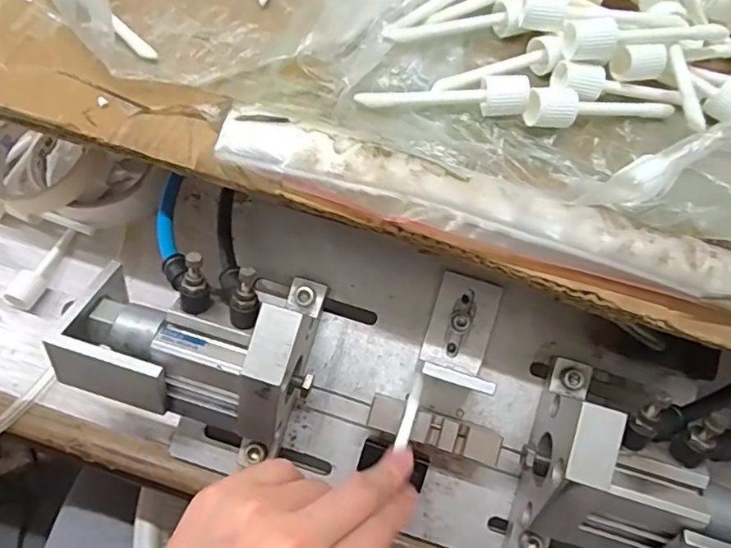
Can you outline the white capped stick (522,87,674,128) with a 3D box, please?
[{"bbox_3d":[0.116,-0.081,0.277,0.081,0.016,0.016,-5,65,-20],"label":"white capped stick"}]

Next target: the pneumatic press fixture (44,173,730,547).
[{"bbox_3d":[0.032,0.061,0.310,0.359,0.109,0.136,16,66,4],"label":"pneumatic press fixture"}]

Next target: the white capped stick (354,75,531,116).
[{"bbox_3d":[0.037,-0.088,0.268,0.080,0.016,0.014,6,65,-1],"label":"white capped stick"}]

